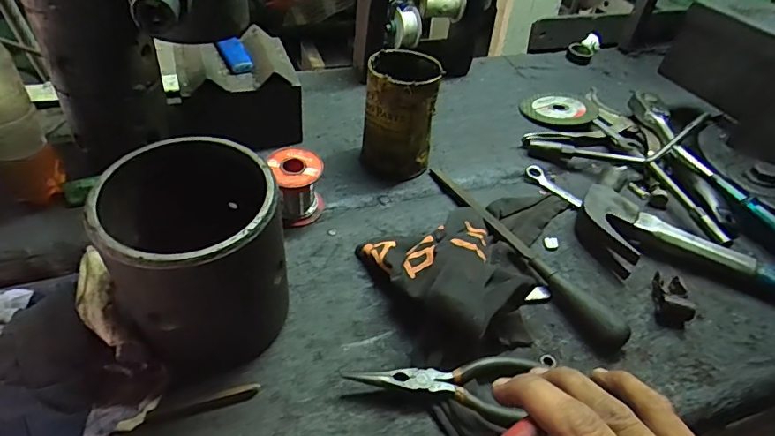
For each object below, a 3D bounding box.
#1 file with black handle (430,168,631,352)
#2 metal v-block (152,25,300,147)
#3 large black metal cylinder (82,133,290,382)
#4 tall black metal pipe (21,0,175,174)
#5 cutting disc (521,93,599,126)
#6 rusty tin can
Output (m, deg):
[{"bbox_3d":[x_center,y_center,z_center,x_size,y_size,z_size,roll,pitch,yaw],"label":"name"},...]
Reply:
[{"bbox_3d":[0.117,0.022,0.458,0.020,0.024,0.252,-19,47,-26],"label":"file with black handle"},{"bbox_3d":[-0.170,-0.136,0.540,0.132,0.092,0.118,-13,45,-21],"label":"metal v-block"},{"bbox_3d":[-0.128,0.027,0.348,0.106,0.141,0.118,-9,44,-17],"label":"large black metal cylinder"},{"bbox_3d":[-0.254,-0.157,0.428,0.085,0.196,0.087,-21,48,-27],"label":"tall black metal pipe"},{"bbox_3d":[0.232,-0.147,0.662,0.101,0.008,0.085,3,41,6],"label":"cutting disc"},{"bbox_3d":[0.013,-0.104,0.514,0.068,0.116,0.069,4,41,-3],"label":"rusty tin can"}]

